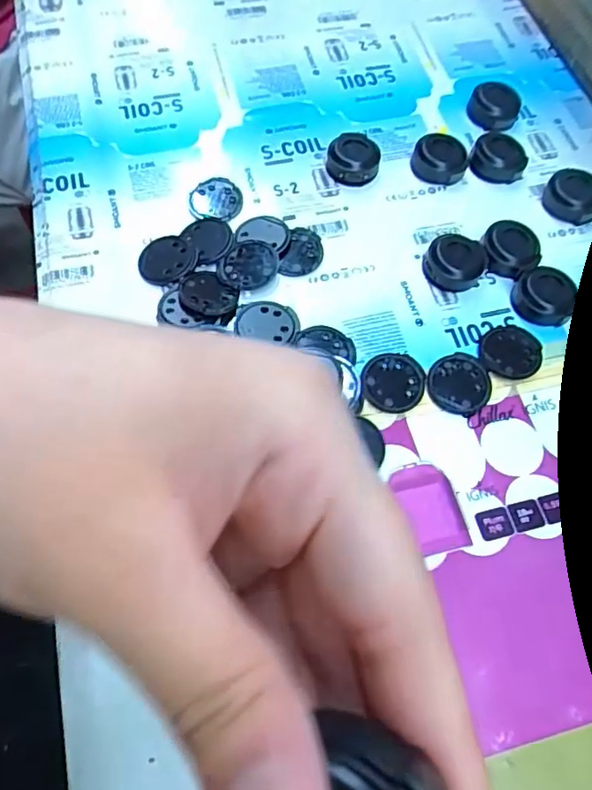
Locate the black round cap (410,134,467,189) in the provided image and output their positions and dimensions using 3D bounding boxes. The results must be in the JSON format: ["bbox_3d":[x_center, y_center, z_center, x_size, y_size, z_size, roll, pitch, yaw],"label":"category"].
[{"bbox_3d":[0.081,-0.132,0.325,0.029,0.015,0.024,35,69,14],"label":"black round cap"}]

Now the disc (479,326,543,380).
[{"bbox_3d":[0.105,-0.021,0.279,0.028,0.004,0.028,0,65,-1],"label":"disc"}]

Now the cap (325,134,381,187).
[{"bbox_3d":[0.033,-0.133,0.325,0.028,0.016,0.027,0,65,-1],"label":"cap"}]

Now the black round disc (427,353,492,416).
[{"bbox_3d":[0.078,-0.006,0.270,0.028,0.004,0.031,35,69,14],"label":"black round disc"}]

